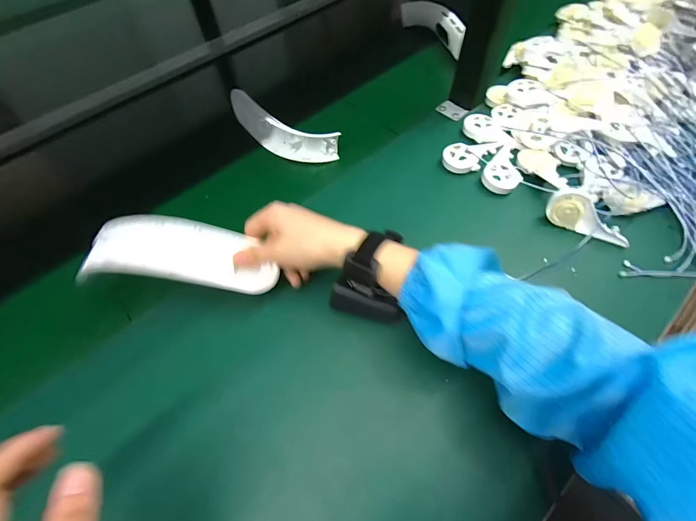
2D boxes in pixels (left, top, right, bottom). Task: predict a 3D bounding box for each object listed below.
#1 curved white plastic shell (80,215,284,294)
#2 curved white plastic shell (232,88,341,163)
[{"bbox_3d":[-0.166,-0.005,0.353,0.189,0.030,0.068,11,60,-2],"label":"curved white plastic shell"},{"bbox_3d":[-0.108,-0.195,0.514,0.198,0.054,0.050,28,65,19],"label":"curved white plastic shell"}]

